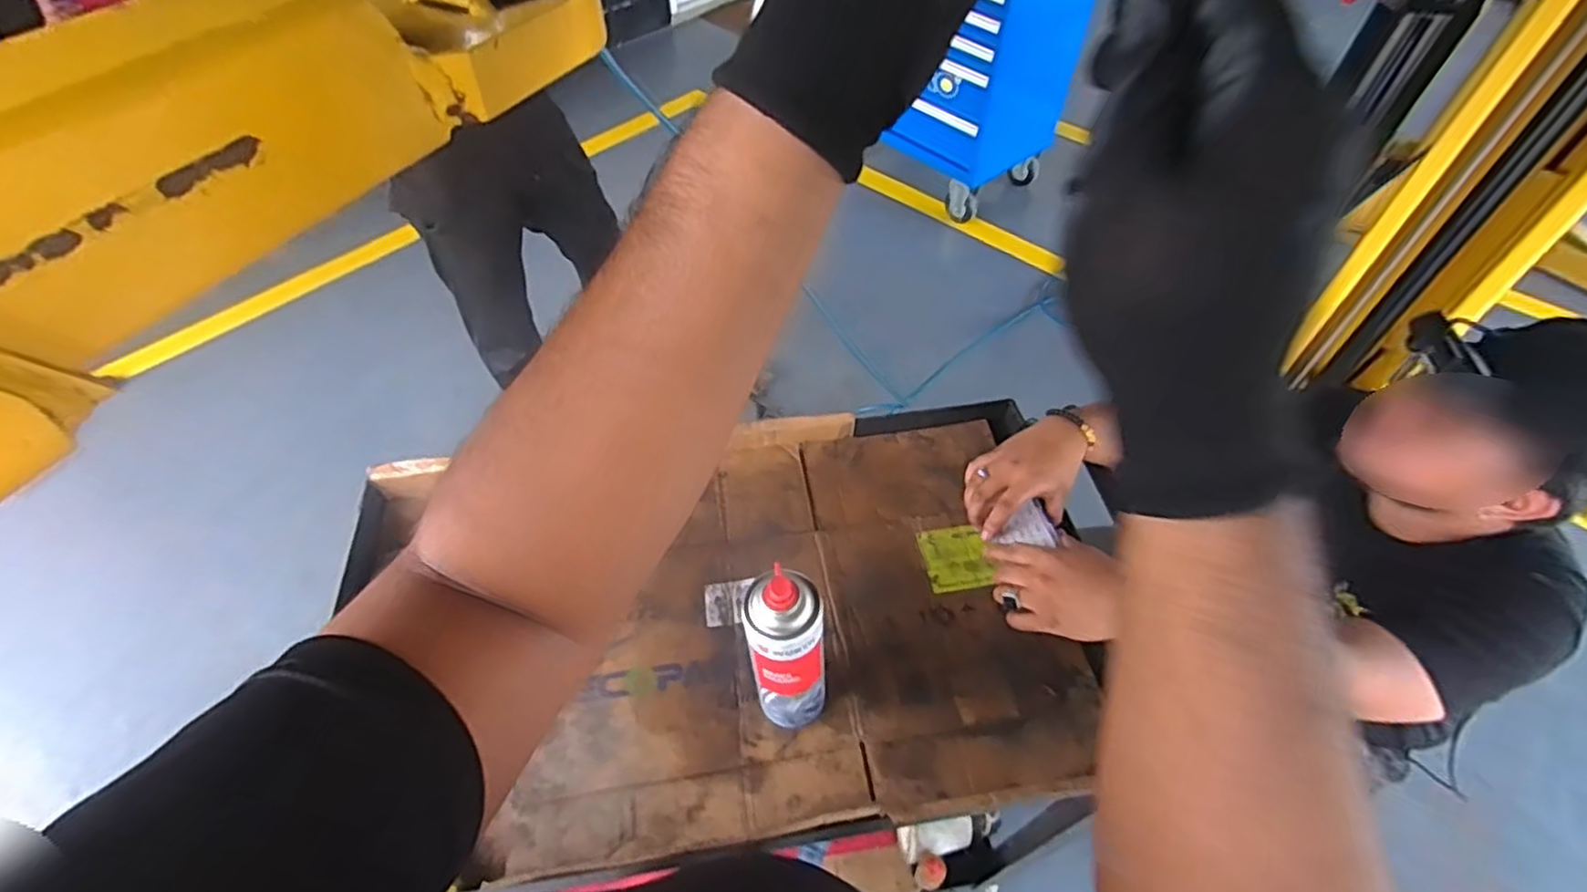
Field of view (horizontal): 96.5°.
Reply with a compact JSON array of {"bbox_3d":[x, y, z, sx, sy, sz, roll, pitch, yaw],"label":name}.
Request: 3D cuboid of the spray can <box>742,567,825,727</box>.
[{"bbox_3d":[-0.006,0.189,0.627,0.063,0.219,0.061,0,52,0],"label":"spray can"}]

